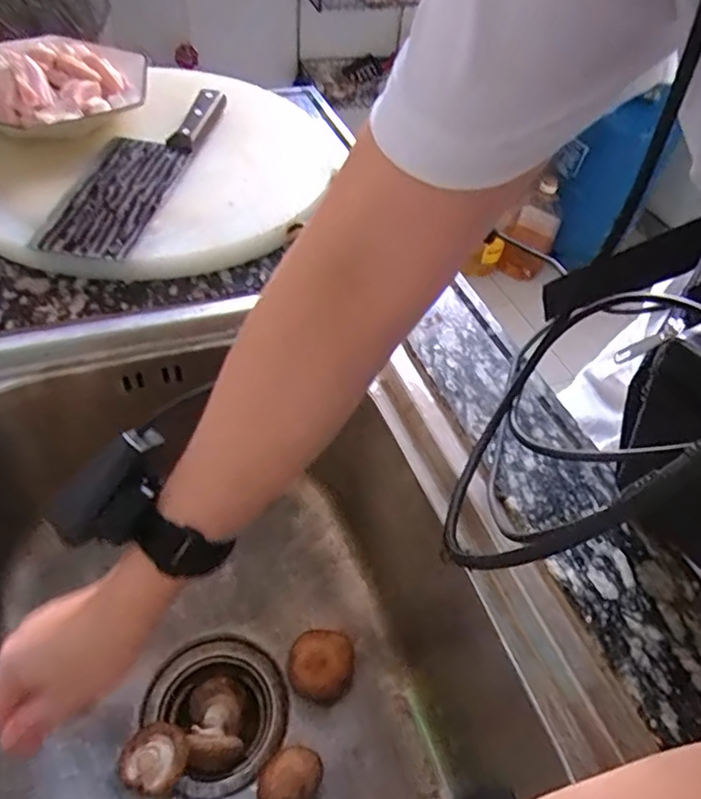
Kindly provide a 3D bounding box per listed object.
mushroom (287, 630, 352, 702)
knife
[{"bbox_3d":[-0.025,0.213,0.460,0.048,0.024,0.048,7,49,-1],"label":"mushroom"},{"bbox_3d":[-0.196,-0.224,0.536,0.077,0.012,0.283,12,52,-2],"label":"knife"}]

